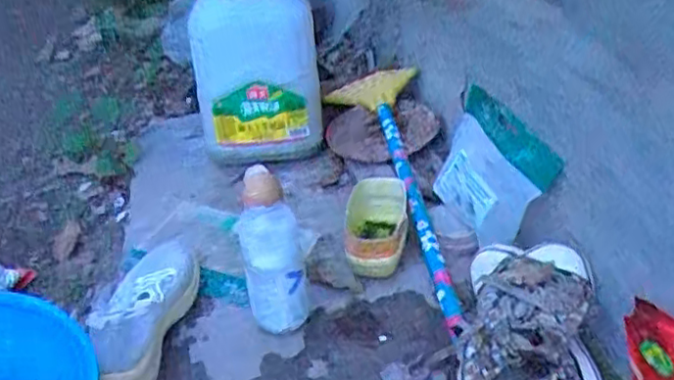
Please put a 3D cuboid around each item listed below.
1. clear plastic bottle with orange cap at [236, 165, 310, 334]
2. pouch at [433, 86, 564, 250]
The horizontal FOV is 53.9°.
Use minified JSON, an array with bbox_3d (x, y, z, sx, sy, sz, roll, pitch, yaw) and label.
[{"bbox_3d":[-0.072,0.073,0.733,0.064,0.208,0.053,-9,33,-9],"label":"clear plastic bottle with orange cap"},{"bbox_3d":[0.193,-0.030,0.873,0.026,0.158,0.227,17,26,-24],"label":"pouch"}]

